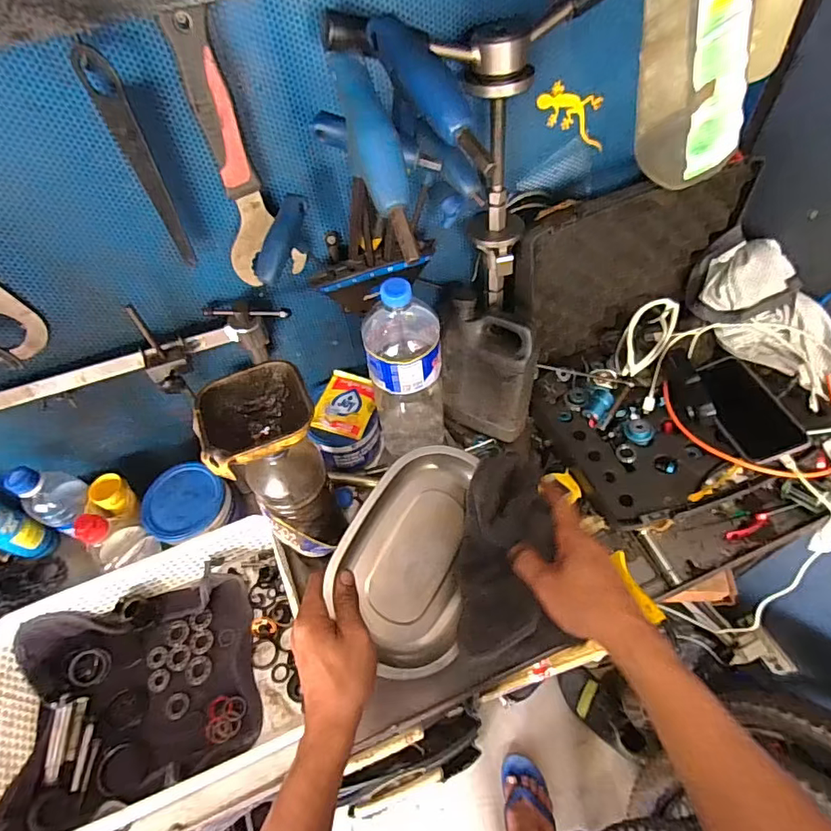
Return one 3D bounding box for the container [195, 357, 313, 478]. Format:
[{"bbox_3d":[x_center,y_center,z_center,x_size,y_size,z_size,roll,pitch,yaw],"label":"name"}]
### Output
[{"bbox_3d":[-0.138,0.005,0.448,0.093,0.051,0.095,-23,56,-11],"label":"container"}]

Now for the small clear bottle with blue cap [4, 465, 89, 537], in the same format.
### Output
[{"bbox_3d":[-0.453,0.097,0.634,0.054,0.127,0.050,-19,55,-8],"label":"small clear bottle with blue cap"}]

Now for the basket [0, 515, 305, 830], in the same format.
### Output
[{"bbox_3d":[-0.298,0.286,0.578,0.308,0.078,0.259,-24,56,-11],"label":"basket"}]

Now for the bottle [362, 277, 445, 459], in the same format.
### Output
[{"bbox_3d":[-0.011,-0.051,0.652,0.092,0.312,0.106,-12,54,-3],"label":"bottle"}]

